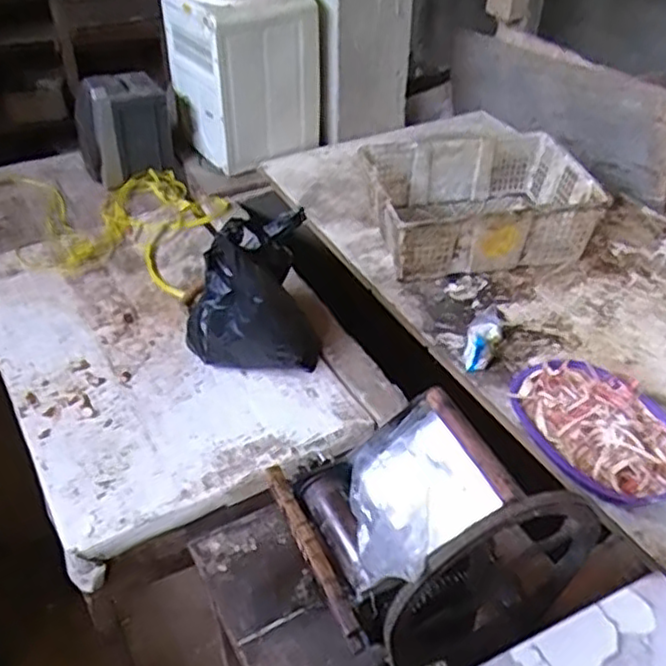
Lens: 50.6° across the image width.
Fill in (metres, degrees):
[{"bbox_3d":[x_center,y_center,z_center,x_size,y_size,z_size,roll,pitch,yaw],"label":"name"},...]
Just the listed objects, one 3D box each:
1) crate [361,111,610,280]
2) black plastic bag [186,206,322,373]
[{"bbox_3d":[0.317,-0.293,1.603,0.480,0.157,0.339,-8,41,-12],"label":"crate"},{"bbox_3d":[-0.149,-0.068,1.279,0.231,0.285,0.172,-11,42,-15],"label":"black plastic bag"}]

